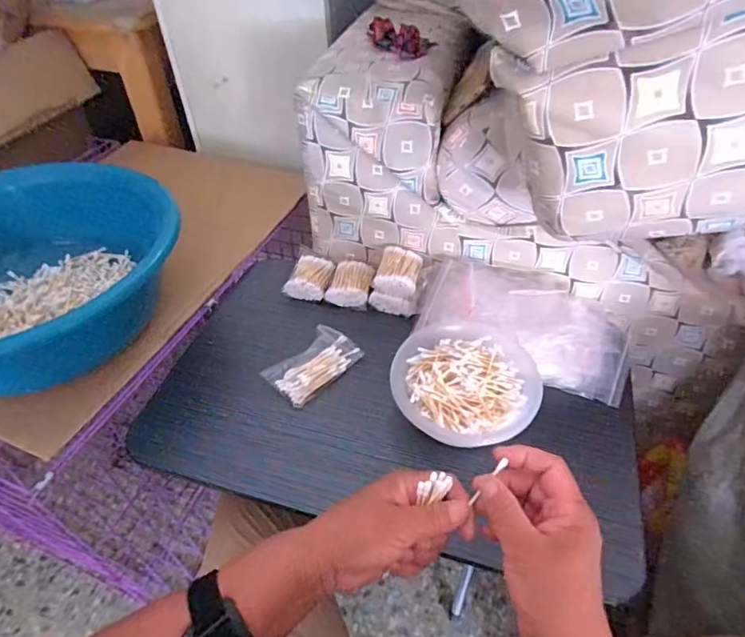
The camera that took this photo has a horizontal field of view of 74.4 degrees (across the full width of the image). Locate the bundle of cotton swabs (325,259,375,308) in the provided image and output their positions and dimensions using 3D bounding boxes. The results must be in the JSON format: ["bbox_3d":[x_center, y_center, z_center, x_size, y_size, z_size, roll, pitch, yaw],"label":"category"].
[{"bbox_3d":[-0.031,-0.054,0.739,0.060,0.030,0.074,11,47,12],"label":"bundle of cotton swabs"}]

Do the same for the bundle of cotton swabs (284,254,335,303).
[{"bbox_3d":[-0.095,-0.058,0.753,0.062,0.038,0.075,10,47,11],"label":"bundle of cotton swabs"}]

